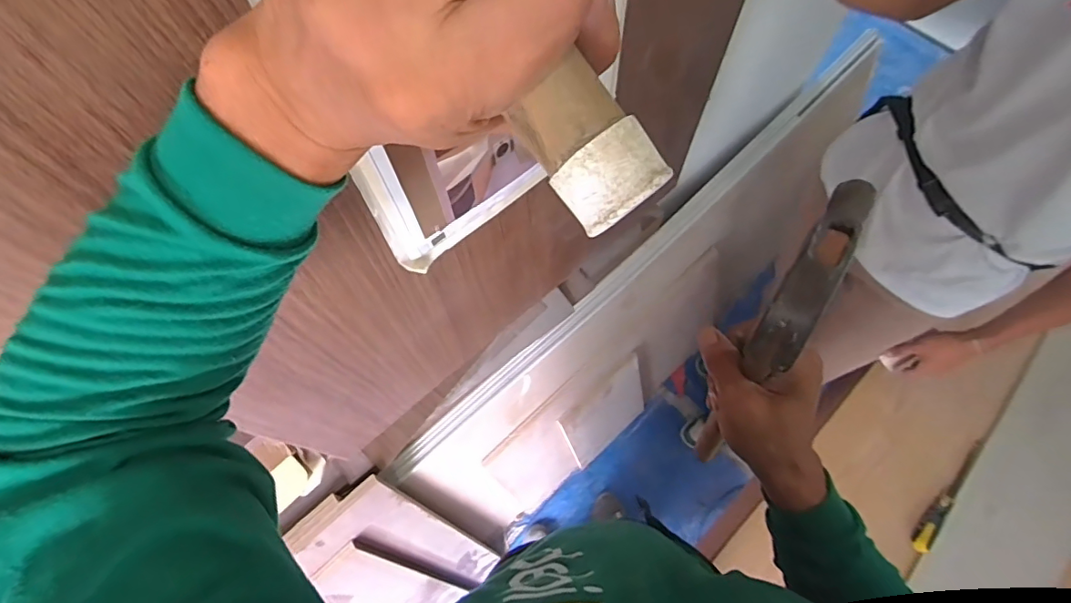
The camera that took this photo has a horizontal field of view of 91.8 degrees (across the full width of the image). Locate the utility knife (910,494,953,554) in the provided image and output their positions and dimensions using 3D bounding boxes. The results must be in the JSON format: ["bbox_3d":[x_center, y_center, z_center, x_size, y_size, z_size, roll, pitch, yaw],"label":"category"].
[{"bbox_3d":[0.710,0.396,0.927,0.110,0.023,0.030,-42,73,-14],"label":"utility knife"}]

